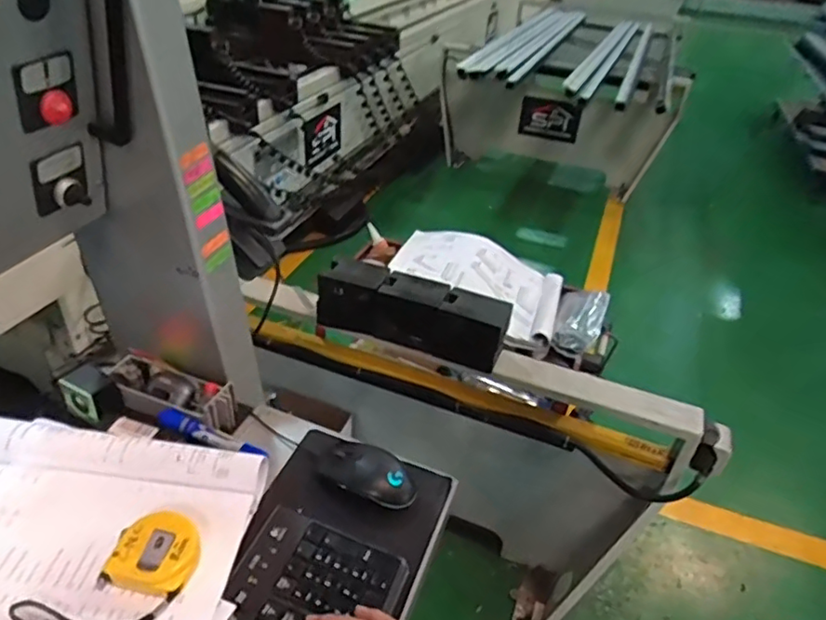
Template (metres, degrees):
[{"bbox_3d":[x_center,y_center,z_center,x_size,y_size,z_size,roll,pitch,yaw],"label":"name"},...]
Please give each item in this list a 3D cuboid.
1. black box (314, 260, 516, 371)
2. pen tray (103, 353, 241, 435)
[{"bbox_3d":[0.000,-0.009,1.345,0.436,0.123,0.102,16,37,15],"label":"black box"},{"bbox_3d":[-0.295,0.101,0.735,0.173,0.045,0.064,14,37,12],"label":"pen tray"}]

